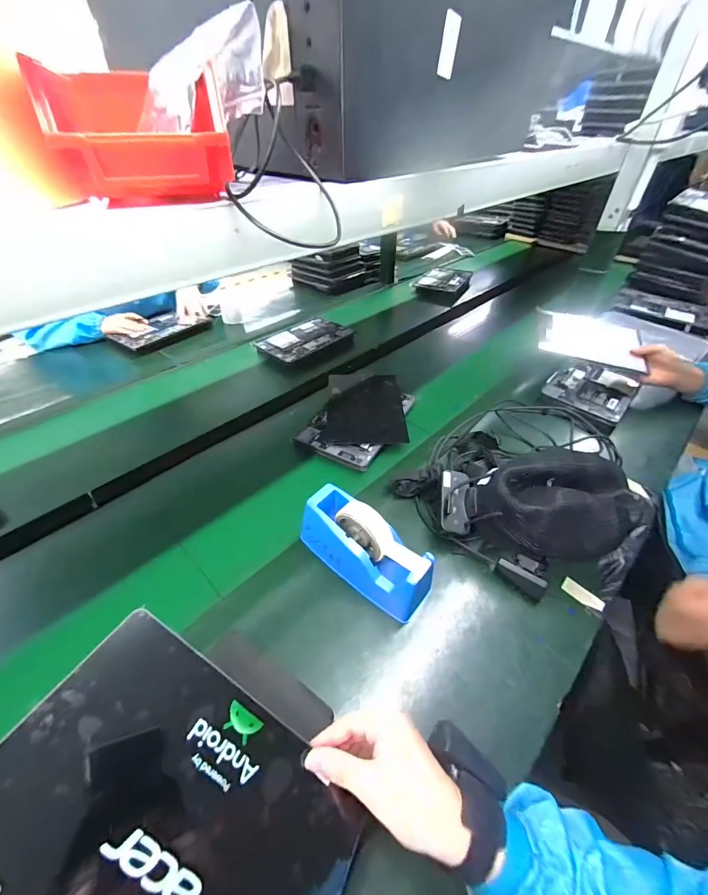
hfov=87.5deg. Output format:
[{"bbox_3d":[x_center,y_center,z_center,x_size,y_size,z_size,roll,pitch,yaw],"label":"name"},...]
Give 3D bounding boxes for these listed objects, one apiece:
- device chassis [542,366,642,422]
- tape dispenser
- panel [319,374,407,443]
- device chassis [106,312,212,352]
[{"bbox_3d":[0.567,-0.139,0.897,0.178,0.038,0.250,32,51,28],"label":"device chassis"},{"bbox_3d":[0.014,0.139,0.522,0.196,0.098,0.077,30,50,27],"label":"tape dispenser"},{"bbox_3d":[0.025,-0.092,0.809,0.165,0.011,0.228,-1,47,3],"label":"panel"},{"bbox_3d":[-0.590,-0.362,1.125,0.177,0.025,0.241,28,49,25],"label":"device chassis"}]

